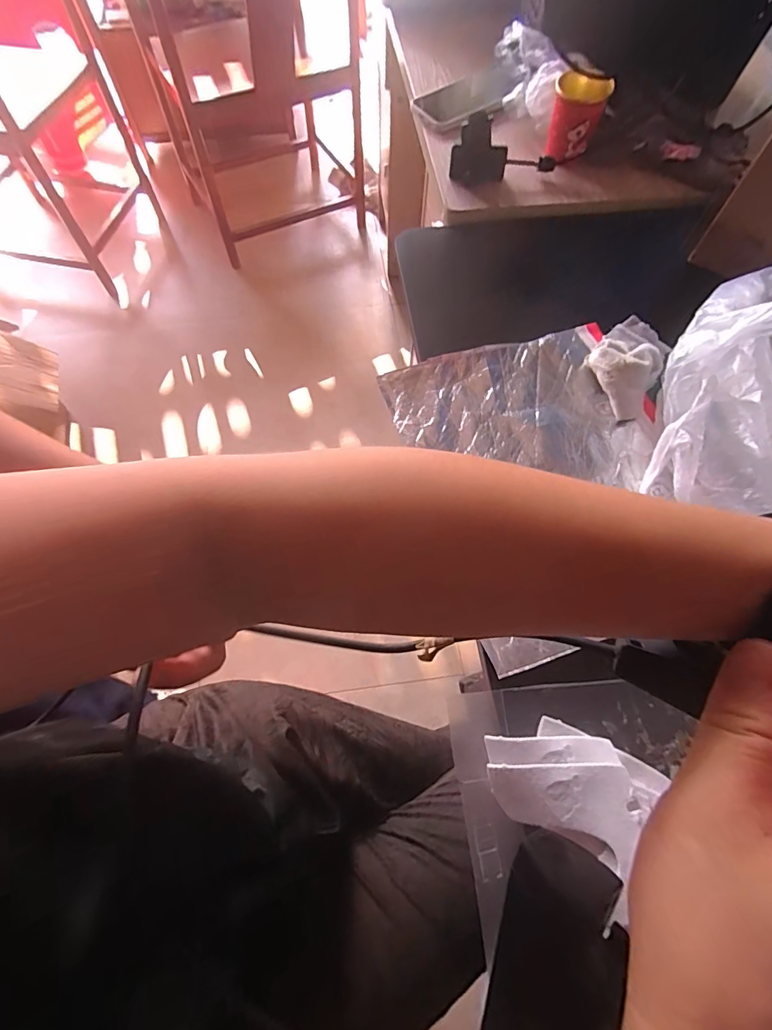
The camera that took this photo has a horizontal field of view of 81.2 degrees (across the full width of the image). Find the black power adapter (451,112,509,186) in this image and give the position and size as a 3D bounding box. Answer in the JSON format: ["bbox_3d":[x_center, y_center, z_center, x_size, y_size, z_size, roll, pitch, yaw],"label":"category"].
[{"bbox_3d":[0.116,-0.448,0.550,0.066,0.074,0.032,3,65,1],"label":"black power adapter"}]

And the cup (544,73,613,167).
[{"bbox_3d":[0.232,-0.487,0.555,0.062,0.072,0.050,15,66,7],"label":"cup"}]

